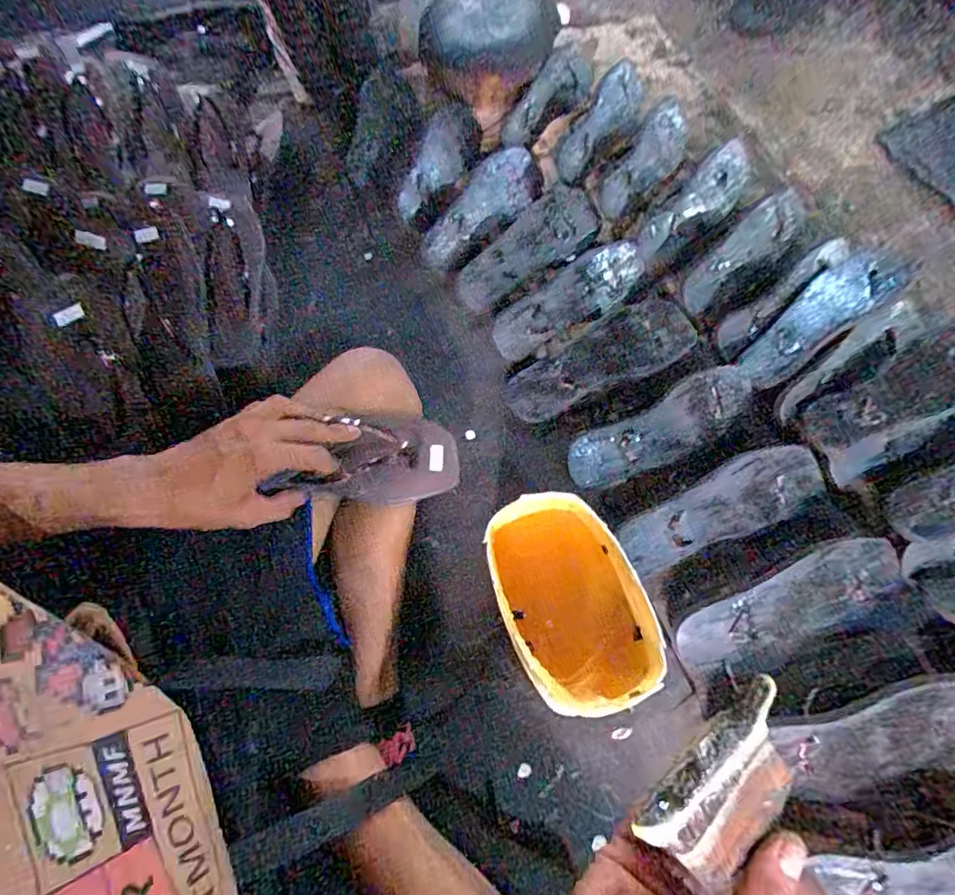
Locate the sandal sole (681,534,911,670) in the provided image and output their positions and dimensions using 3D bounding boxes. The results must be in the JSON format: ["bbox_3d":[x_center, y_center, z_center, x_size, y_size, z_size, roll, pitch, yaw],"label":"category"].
[{"bbox_3d":[0.317,0.161,0.545,0.242,0.022,0.078,-21,83,-5],"label":"sandal sole"}]

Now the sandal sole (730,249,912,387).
[{"bbox_3d":[0.412,-0.155,0.652,0.228,0.034,0.074,-40,74,-2],"label":"sandal sole"}]

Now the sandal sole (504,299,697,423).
[{"bbox_3d":[0.156,-0.106,0.673,0.252,0.023,0.087,-29,70,-10],"label":"sandal sole"}]

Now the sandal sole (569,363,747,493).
[{"bbox_3d":[0.216,-0.020,0.619,0.235,0.014,0.074,-28,98,-6],"label":"sandal sole"}]

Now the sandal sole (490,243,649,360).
[{"bbox_3d":[0.124,-0.196,0.694,0.239,0.015,0.071,-36,71,-12],"label":"sandal sole"}]

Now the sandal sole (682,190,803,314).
[{"bbox_3d":[0.366,-0.270,0.724,0.255,0.018,0.057,-42,73,-14],"label":"sandal sole"}]

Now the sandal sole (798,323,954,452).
[{"bbox_3d":[0.477,-0.063,0.609,0.220,0.014,0.077,-28,71,3],"label":"sandal sole"}]

